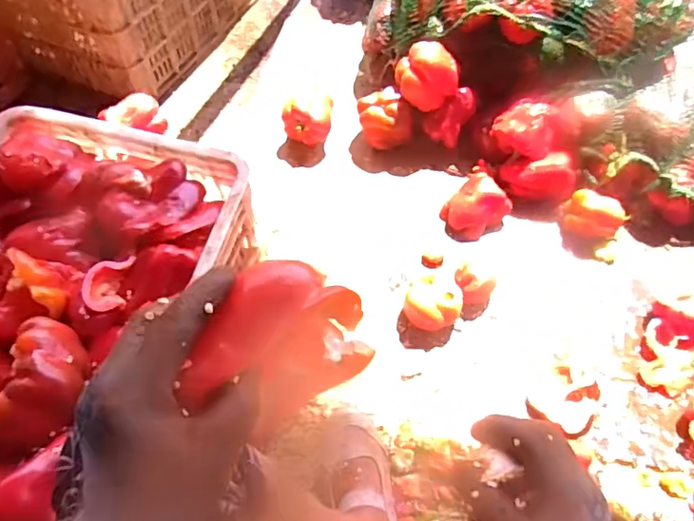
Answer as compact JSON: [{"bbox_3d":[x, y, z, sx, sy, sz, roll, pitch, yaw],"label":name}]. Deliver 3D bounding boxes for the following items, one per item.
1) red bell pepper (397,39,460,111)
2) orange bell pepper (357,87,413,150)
[{"bbox_3d":[0.146,-0.331,0.976,0.109,0.101,0.074,-3,57,-3],"label":"red bell pepper"},{"bbox_3d":[0.074,-0.261,1.031,0.098,0.098,0.084,-9,58,-7],"label":"orange bell pepper"}]

